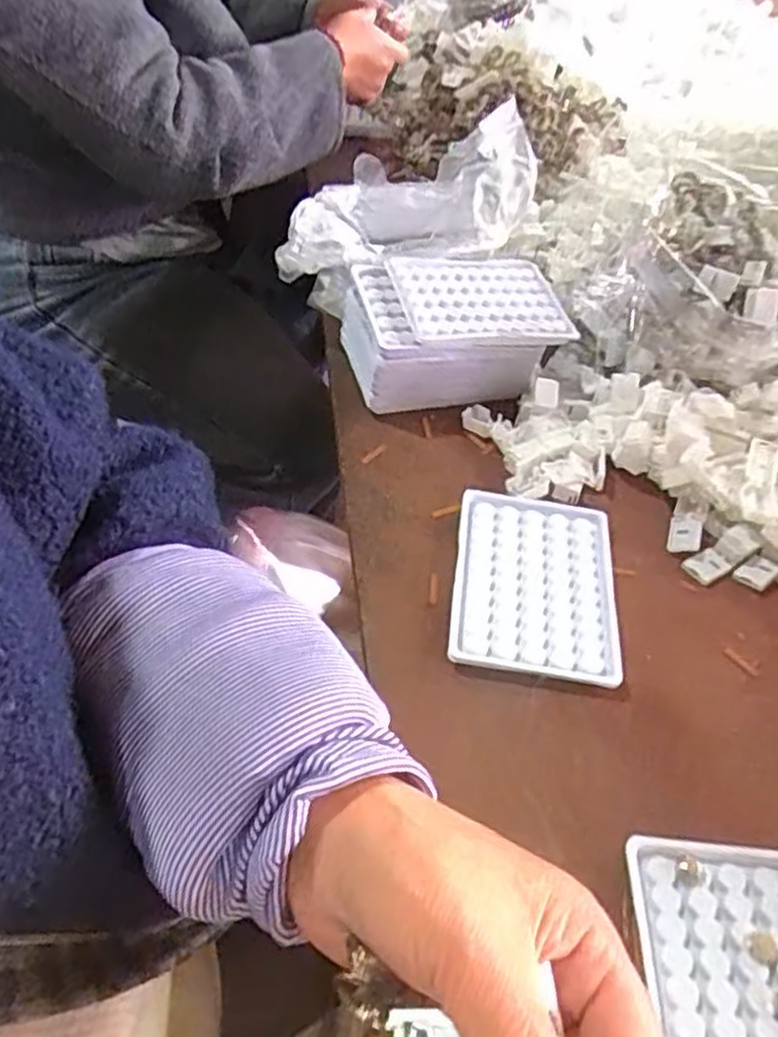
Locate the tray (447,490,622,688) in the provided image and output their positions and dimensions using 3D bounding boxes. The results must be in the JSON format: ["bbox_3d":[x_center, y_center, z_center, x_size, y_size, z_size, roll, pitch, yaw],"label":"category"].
[{"bbox_3d":[0.089,0.035,0.429,0.095,0.010,0.131,9,48,2],"label":"tray"}]

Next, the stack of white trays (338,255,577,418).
[{"bbox_3d":[0.050,-0.144,0.549,0.160,0.070,0.101,-7,48,-11],"label":"stack of white trays"}]

